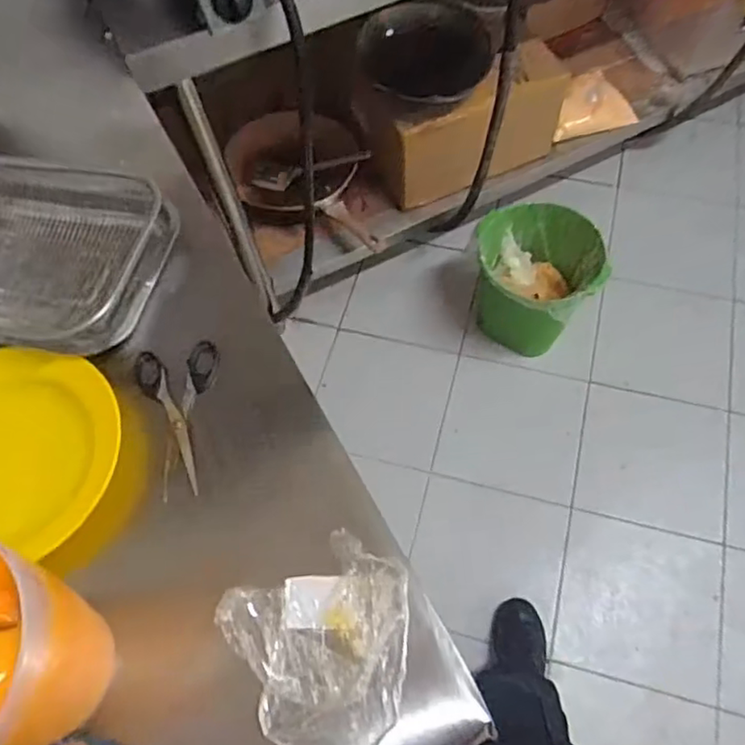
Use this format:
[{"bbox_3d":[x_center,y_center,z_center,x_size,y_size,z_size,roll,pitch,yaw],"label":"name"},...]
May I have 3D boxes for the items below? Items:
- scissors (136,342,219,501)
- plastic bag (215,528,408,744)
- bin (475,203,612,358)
[{"bbox_3d":[-0.179,0.040,0.594,0.077,0.004,0.150,-11,63,-2],"label":"scissors"},{"bbox_3d":[-0.045,0.202,0.494,0.138,0.033,0.150,6,64,6],"label":"plastic bag"},{"bbox_3d":[0.359,-0.204,1.420,0.252,0.239,0.244,-1,63,3],"label":"bin"}]

